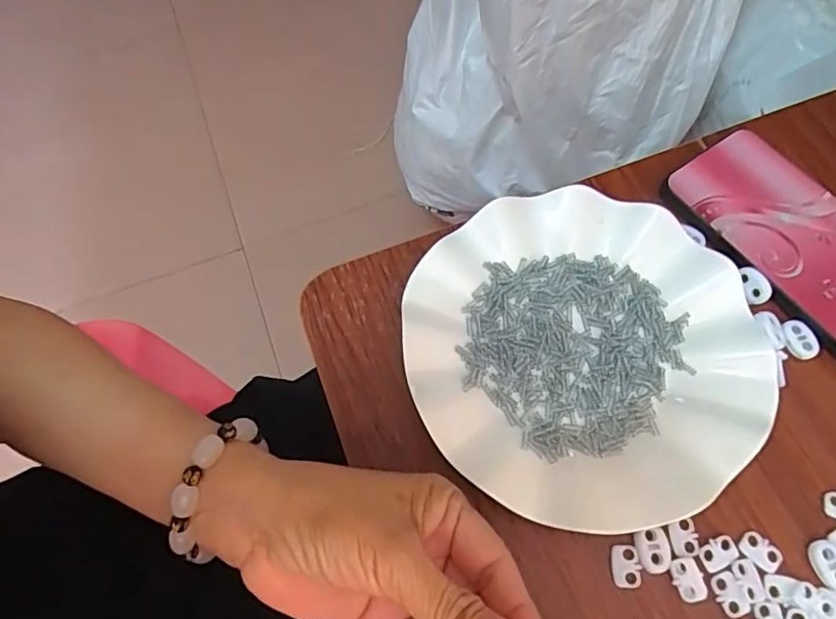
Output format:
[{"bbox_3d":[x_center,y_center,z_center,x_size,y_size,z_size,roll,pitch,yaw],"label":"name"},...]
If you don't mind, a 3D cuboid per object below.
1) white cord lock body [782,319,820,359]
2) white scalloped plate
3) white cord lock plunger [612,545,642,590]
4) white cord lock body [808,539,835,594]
[{"bbox_3d":[0.213,0.017,0.299,0.017,0.004,0.022,-19,67,-5],"label":"white cord lock body"},{"bbox_3d":[0.087,0.019,0.290,0.184,0.020,0.177,-1,66,2],"label":"white scalloped plate"},{"bbox_3d":[0.100,0.124,0.257,0.013,0.004,0.019,3,67,4],"label":"white cord lock plunger"},{"bbox_3d":[0.197,0.122,0.254,0.017,0.004,0.022,-14,66,-3],"label":"white cord lock body"}]

